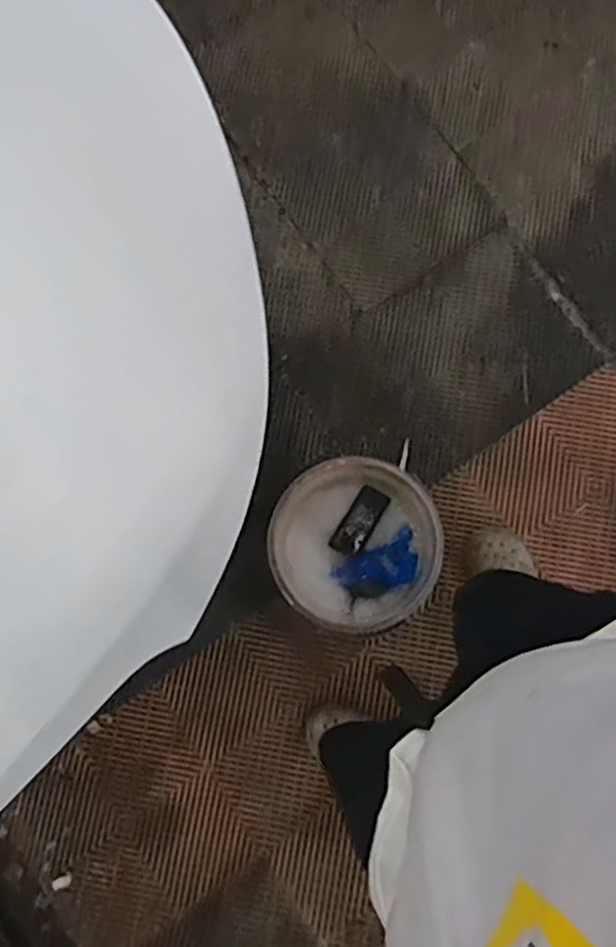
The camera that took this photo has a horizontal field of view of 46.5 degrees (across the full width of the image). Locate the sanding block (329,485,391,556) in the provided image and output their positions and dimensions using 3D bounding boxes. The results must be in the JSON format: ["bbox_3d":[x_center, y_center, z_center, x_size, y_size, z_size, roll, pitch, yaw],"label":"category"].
[{"bbox_3d":[0.101,0.093,1.383,0.061,0.020,0.138,33,81,7],"label":"sanding block"}]

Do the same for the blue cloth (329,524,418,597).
[{"bbox_3d":[0.141,0.183,1.378,0.169,0.018,0.089,-30,80,-5],"label":"blue cloth"}]

